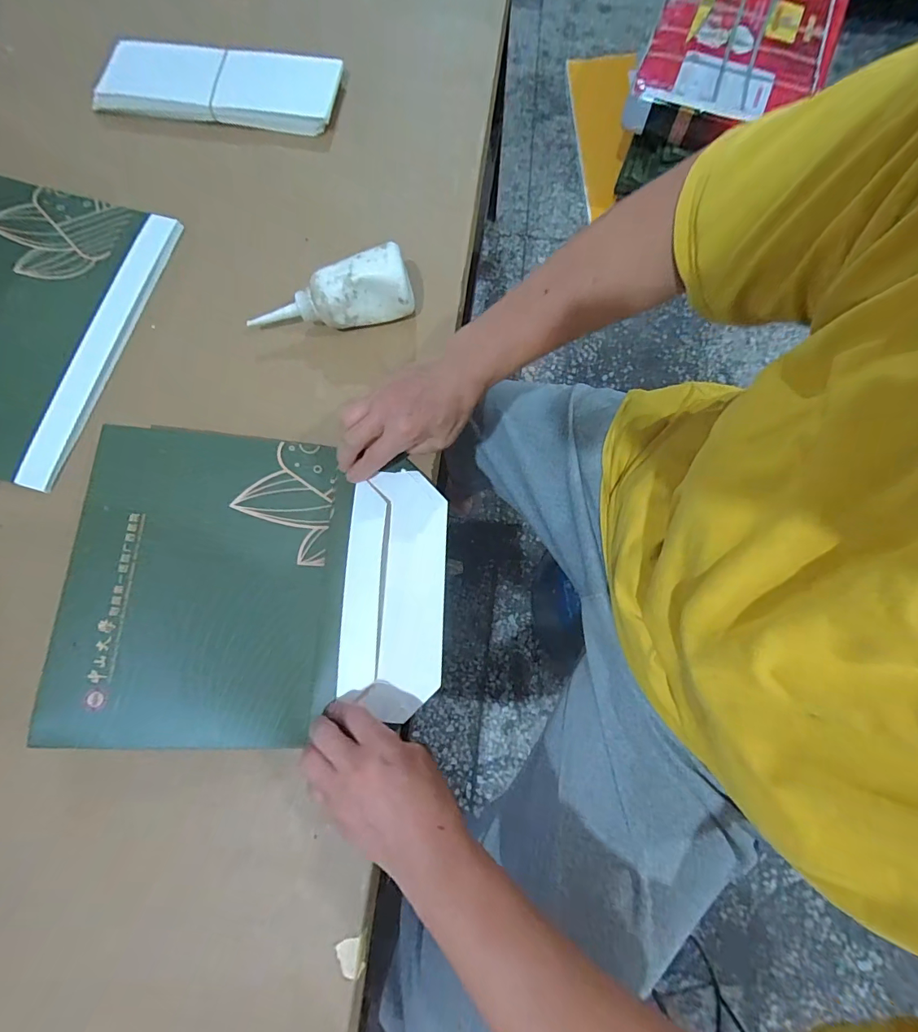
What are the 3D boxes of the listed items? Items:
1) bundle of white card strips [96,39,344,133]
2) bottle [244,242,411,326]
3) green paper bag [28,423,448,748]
[{"bbox_3d":[-0.283,-0.510,0.536,0.276,0.021,0.091,8,82,2],"label":"bundle of white card strips"},{"bbox_3d":[-0.129,-0.214,0.451,0.164,0.067,0.046,-12,76,-3],"label":"bottle"},{"bbox_3d":[-0.166,0.057,0.395,0.300,0.053,0.259,2,76,1],"label":"green paper bag"}]

